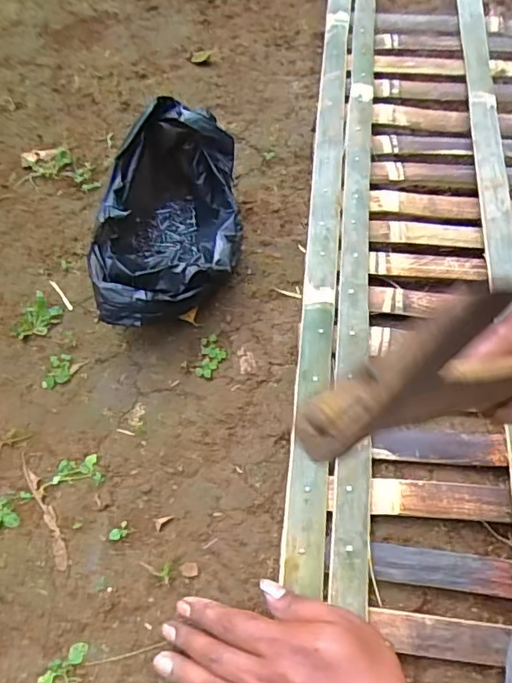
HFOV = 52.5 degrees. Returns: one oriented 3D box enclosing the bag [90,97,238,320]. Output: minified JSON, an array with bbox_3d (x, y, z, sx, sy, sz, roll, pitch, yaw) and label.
[{"bbox_3d":[-0.086,-0.113,0.510,0.146,0.135,0.193,-8,61,-3],"label":"bag"}]

